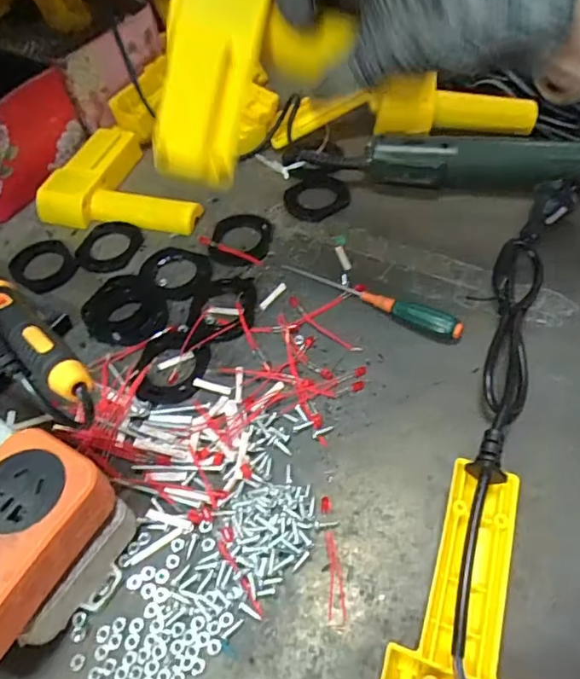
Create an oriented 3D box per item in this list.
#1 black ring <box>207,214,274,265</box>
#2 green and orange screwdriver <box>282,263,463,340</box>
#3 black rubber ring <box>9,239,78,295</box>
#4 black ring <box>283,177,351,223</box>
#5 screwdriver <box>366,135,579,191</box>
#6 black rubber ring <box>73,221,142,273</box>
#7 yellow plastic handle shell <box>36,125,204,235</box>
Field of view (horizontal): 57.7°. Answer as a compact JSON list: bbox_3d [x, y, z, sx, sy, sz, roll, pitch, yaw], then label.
[{"bbox_3d":[-0.042,-0.085,0.447,0.052,0.008,0.063,-4,54,2],"label":"black ring"},{"bbox_3d":[0.059,-0.034,0.390,0.142,0.017,0.017,28,61,23],"label":"green and orange screwdriver"},{"bbox_3d":[-0.212,-0.064,0.450,0.049,0.008,0.063,-35,58,-19],"label":"black rubber ring"},{"bbox_3d":[0.025,-0.128,0.472,0.058,0.006,0.058,-2,54,3],"label":"black ring"},{"bbox_3d":[0.189,-0.143,0.443,0.241,0.038,0.032,7,55,10],"label":"screwdriver"},{"bbox_3d":[-0.158,-0.081,0.457,0.053,0.005,0.057,-2,54,3],"label":"black rubber ring"},{"bbox_3d":[-0.168,-0.133,0.478,0.111,0.024,0.164,-31,57,-17],"label":"yellow plastic handle shell"}]

